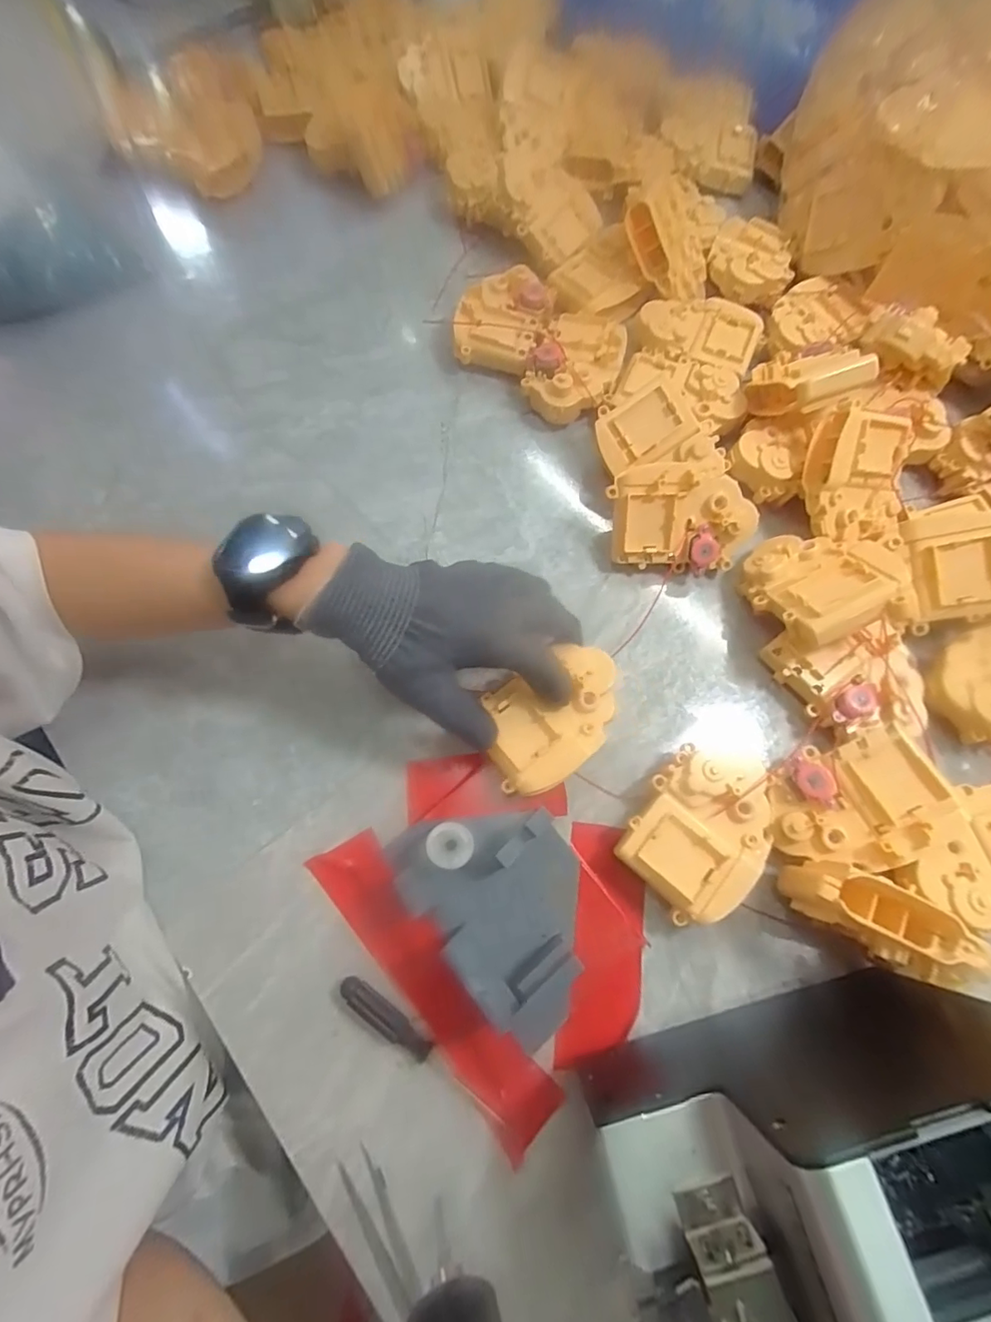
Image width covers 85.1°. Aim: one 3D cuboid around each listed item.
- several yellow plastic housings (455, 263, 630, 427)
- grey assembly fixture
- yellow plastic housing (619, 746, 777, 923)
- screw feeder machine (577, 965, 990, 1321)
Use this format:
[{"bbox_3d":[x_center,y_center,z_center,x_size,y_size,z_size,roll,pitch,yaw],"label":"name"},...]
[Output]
[{"bbox_3d":[0.037,-0.264,0.453,0.147,0.035,0.100,40,75,14],"label":"several yellow plastic housings"},{"bbox_3d":[0.004,0.133,0.307,0.101,0.047,0.135,-42,75,-14],"label":"grey assembly fixture"},{"bbox_3d":[0.123,0.100,0.325,0.076,0.038,0.098,40,75,14],"label":"yellow plastic housing"},{"bbox_3d":[0.144,0.231,0.219,0.175,0.145,0.127,-13,71,-5],"label":"screw feeder machine"}]

